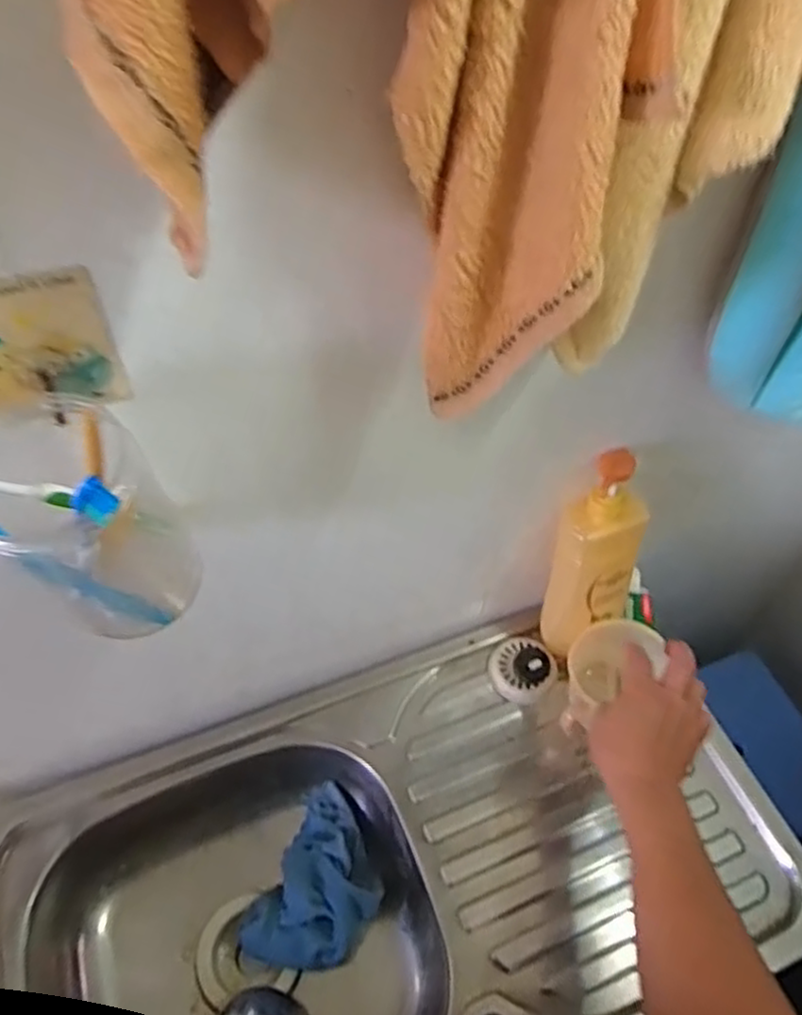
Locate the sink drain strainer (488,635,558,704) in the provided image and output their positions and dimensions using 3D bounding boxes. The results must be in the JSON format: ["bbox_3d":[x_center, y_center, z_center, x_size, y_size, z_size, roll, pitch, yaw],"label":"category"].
[{"bbox_3d":[0.130,0.167,0.756,0.069,0.049,0.073,1,54,-1],"label":"sink drain strainer"}]

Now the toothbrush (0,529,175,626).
[{"bbox_3d":[-0.175,0.027,0.350,0.023,0.163,0.017,-20,51,21],"label":"toothbrush"}]

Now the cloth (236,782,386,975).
[{"bbox_3d":[-0.078,0.386,0.726,0.117,0.044,0.173,20,56,12],"label":"cloth"}]

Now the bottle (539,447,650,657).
[{"bbox_3d":[0.187,0.054,0.684,0.074,0.242,0.082,-24,58,-18],"label":"bottle"}]

